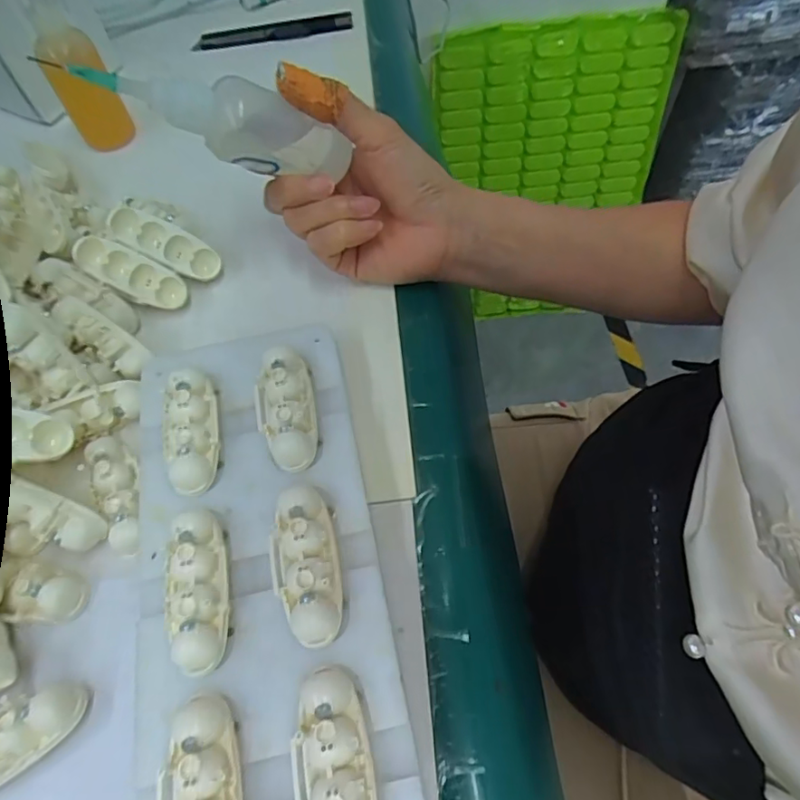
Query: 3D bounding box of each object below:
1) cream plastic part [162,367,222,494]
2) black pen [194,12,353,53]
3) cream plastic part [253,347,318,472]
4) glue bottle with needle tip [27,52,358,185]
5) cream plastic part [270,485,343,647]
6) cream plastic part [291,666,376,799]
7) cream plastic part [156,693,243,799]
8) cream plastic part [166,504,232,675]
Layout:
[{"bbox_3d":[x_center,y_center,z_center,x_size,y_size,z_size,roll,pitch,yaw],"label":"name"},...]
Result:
[{"bbox_3d":[-0.097,0.013,0.262,0.023,0.016,0.062,-12,60,-2],"label":"cream plastic part"},{"bbox_3d":[-0.101,-0.296,0.452,0.126,0.015,0.012,-7,62,-1],"label":"black pen"},{"bbox_3d":[-0.053,0.004,0.264,0.027,0.015,0.060,-15,60,-4],"label":"cream plastic part"},{"bbox_3d":[-0.085,-0.132,0.262,0.121,0.028,0.026,5,57,-31],"label":"glue bottle with needle tip"},{"bbox_3d":[-0.038,0.064,0.228,0.026,0.015,0.063,-9,60,-1],"label":"cream plastic part"},{"bbox_3d":[-0.023,0.126,0.192,0.024,0.018,0.062,-12,60,-3],"label":"cream plastic part"},{"bbox_3d":[-0.068,0.135,0.190,0.025,0.017,0.061,-9,60,-1],"label":"cream plastic part"},{"bbox_3d":[-0.081,0.074,0.226,0.023,0.015,0.062,-11,60,-2],"label":"cream plastic part"}]

